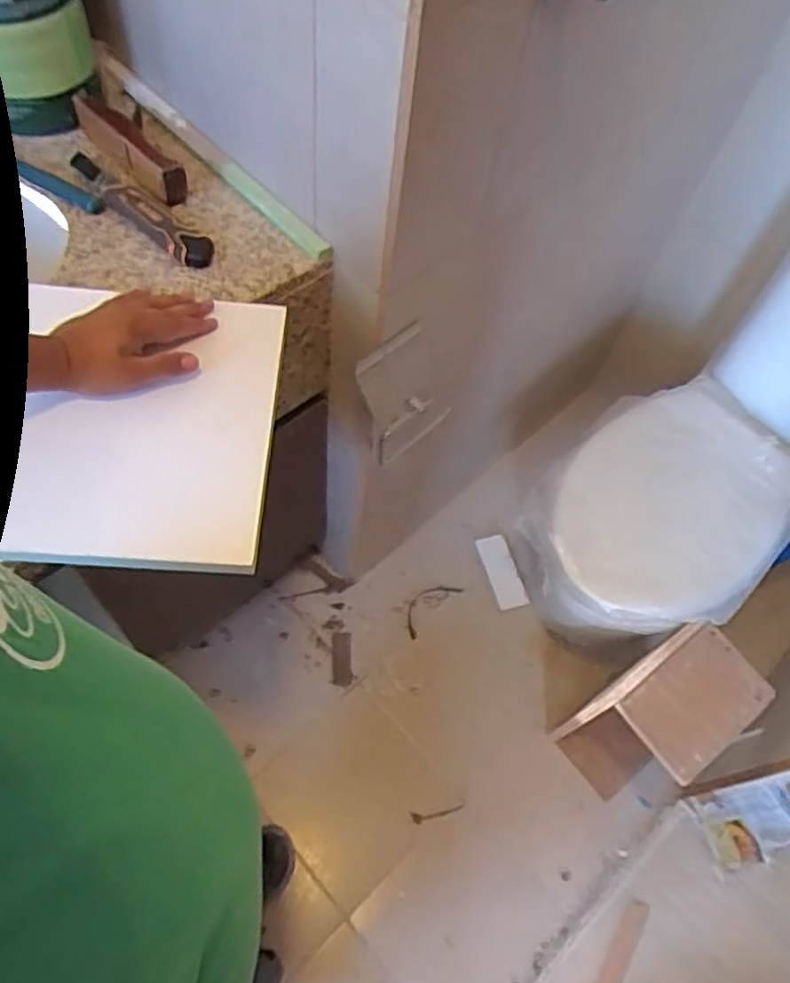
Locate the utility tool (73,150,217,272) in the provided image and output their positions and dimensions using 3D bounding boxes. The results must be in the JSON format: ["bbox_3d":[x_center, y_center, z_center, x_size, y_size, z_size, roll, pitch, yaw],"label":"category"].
[{"bbox_3d":[-0.315,-0.344,0.837,0.240,0.028,0.042,35,62,13],"label":"utility tool"}]

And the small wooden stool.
[{"bbox_3d":[0.471,0.419,1.271,0.226,0.387,0.173,-31,68,-22],"label":"small wooden stool"}]

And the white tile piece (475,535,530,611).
[{"bbox_3d":[0.245,0.186,1.594,0.067,0.014,0.177,-24,64,9],"label":"white tile piece"}]

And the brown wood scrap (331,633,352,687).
[{"bbox_3d":[-0.115,0.362,1.483,0.040,0.015,0.108,1,60,-6],"label":"brown wood scrap"}]

